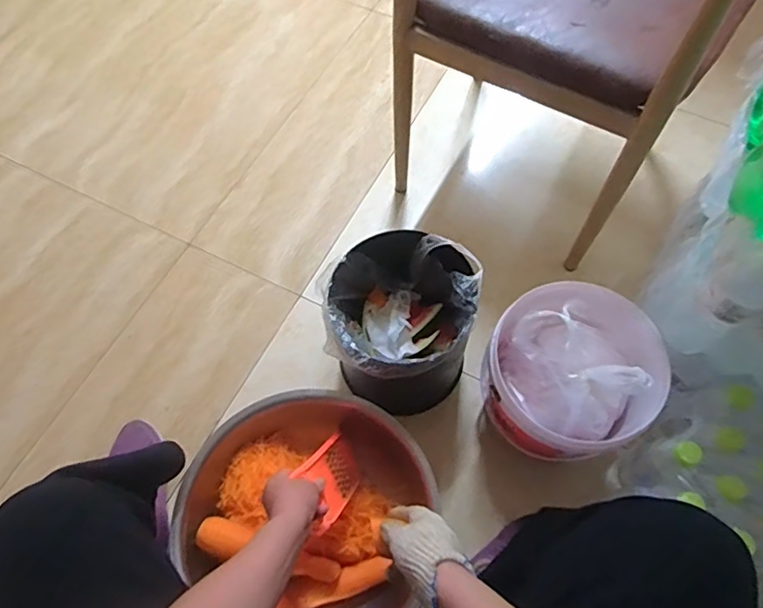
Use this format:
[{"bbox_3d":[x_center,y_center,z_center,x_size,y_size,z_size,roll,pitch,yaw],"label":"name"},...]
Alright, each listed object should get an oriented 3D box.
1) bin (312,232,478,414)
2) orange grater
[{"bbox_3d":[0.037,0.046,0.895,0.221,0.263,0.202,0,63,1],"label":"bin"},{"bbox_3d":[-0.070,0.250,0.793,0.020,0.186,0.090,-30,86,13],"label":"orange grater"}]

